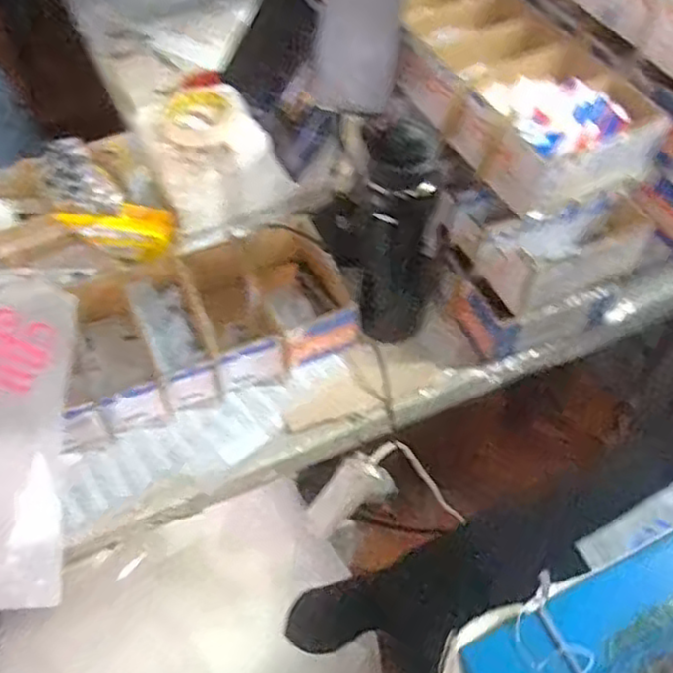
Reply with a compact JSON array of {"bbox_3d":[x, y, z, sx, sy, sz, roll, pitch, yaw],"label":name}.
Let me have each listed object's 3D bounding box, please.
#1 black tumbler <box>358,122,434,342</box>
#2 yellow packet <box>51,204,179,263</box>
[{"bbox_3d":[0.062,-0.095,0.731,0.077,0.272,0.080,21,56,15],"label":"black tumbler"},{"bbox_3d":[-0.264,-0.132,0.855,0.140,0.048,0.057,3,52,-15],"label":"yellow packet"}]

